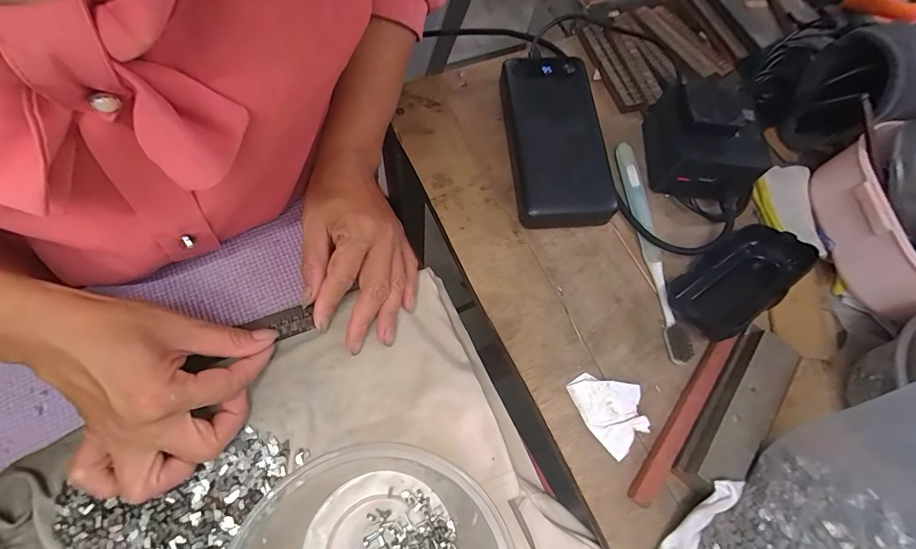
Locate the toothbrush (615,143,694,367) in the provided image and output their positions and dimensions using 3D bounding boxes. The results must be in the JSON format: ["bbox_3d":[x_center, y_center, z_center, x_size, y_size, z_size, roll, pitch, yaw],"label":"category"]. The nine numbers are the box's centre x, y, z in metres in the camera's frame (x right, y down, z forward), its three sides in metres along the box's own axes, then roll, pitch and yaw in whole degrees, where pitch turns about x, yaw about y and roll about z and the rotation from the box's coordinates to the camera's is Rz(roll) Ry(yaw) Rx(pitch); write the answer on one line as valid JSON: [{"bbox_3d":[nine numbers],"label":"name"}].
[{"bbox_3d":[0.146,-0.025,0.319,0.018,0.015,0.181,-2,69,-6],"label":"toothbrush"}]

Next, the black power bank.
[{"bbox_3d":[0.079,-0.111,0.340,0.072,0.027,0.160,-3,69,-6],"label":"black power bank"}]

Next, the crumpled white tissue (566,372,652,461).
[{"bbox_3d":[0.103,0.089,0.276,0.040,0.009,0.053,-22,72,-13],"label":"crumpled white tissue"}]

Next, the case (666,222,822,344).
[{"bbox_3d":[0.205,0.004,0.305,0.104,0.025,0.055,-30,74,-15],"label":"case"}]

